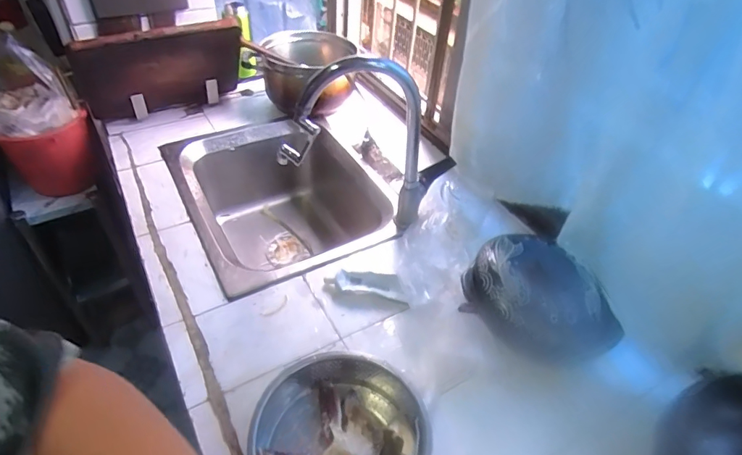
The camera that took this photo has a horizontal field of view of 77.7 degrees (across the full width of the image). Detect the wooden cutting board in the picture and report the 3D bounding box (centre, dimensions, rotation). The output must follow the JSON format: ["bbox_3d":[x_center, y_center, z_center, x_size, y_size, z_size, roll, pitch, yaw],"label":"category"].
[{"bbox_3d":[-0.473,-0.357,1.059,0.349,0.283,0.031,-19,81,-22],"label":"wooden cutting board"}]

